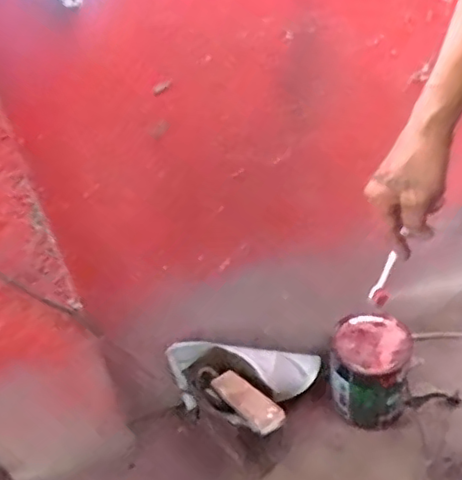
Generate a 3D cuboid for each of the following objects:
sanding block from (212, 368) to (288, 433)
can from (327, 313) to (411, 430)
[{"bbox_3d":[0.024,0.277,1.069,0.049,0.034,0.163,-33,36,-26],"label":"sanding block"},{"bbox_3d":[0.285,0.279,1.265,0.162,0.168,0.185,1,44,8],"label":"can"}]

